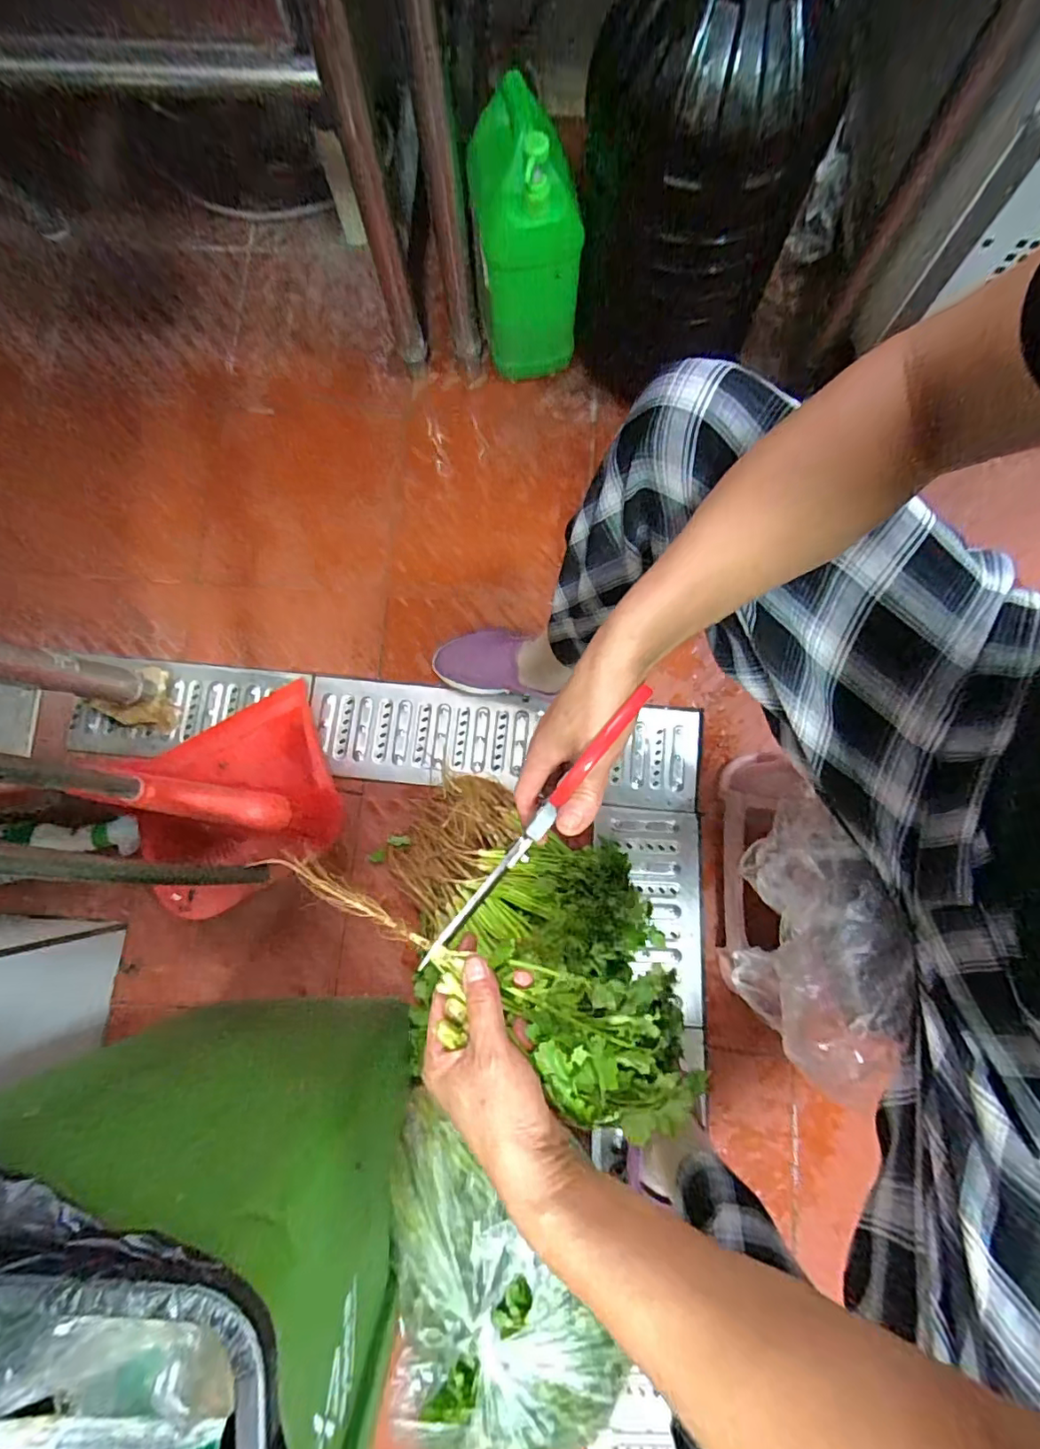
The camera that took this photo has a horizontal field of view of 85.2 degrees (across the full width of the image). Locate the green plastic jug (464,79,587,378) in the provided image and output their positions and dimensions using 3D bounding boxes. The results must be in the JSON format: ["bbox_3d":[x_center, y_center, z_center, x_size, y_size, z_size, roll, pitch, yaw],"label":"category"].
[{"bbox_3d":[0.010,-0.621,0.754,0.139,0.300,0.127,-2,79,1],"label":"green plastic jug"}]

